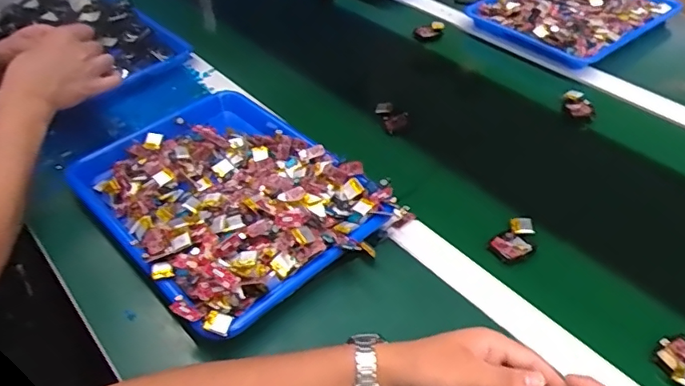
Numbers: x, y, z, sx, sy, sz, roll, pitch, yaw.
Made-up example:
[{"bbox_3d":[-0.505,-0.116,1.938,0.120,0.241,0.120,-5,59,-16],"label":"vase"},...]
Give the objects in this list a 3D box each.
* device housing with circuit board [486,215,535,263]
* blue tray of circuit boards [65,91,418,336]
[{"bbox_3d":[0.189,0.051,0.585,0.063,0.019,0.037,-34,51,-26],"label":"device housing with circuit board"},{"bbox_3d":[-0.131,-0.007,0.621,0.257,0.068,0.326,-34,51,-26],"label":"blue tray of circuit boards"}]

